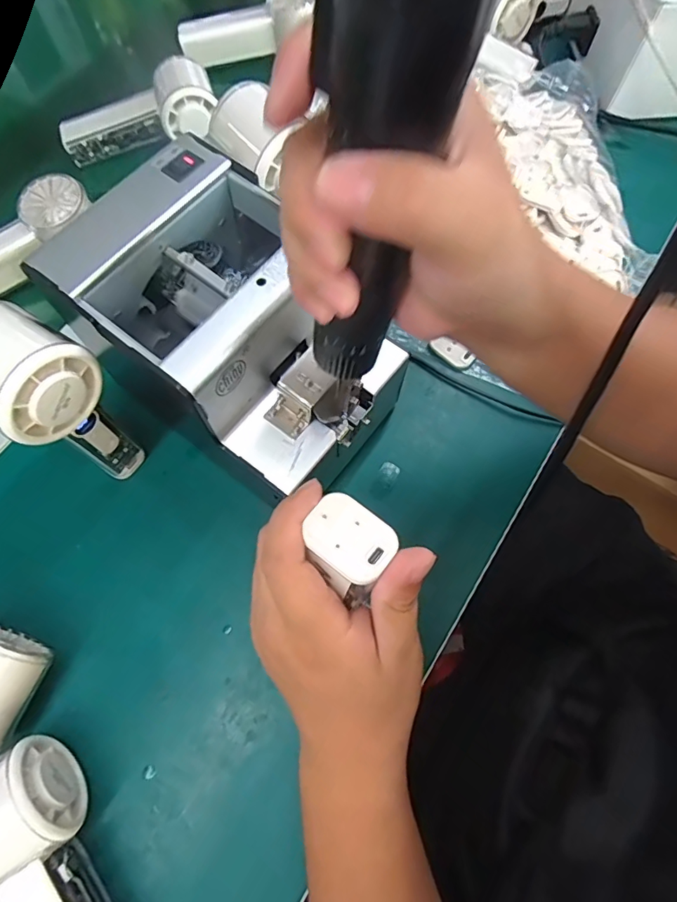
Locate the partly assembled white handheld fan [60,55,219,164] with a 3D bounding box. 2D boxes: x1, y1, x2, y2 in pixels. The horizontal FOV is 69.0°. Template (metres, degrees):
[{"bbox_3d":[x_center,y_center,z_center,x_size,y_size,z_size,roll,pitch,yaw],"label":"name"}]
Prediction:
[{"bbox_3d":[-0.192,-0.328,0.475,0.151,0.044,0.068,-10,69,-3],"label":"partly assembled white handheld fan"}]

